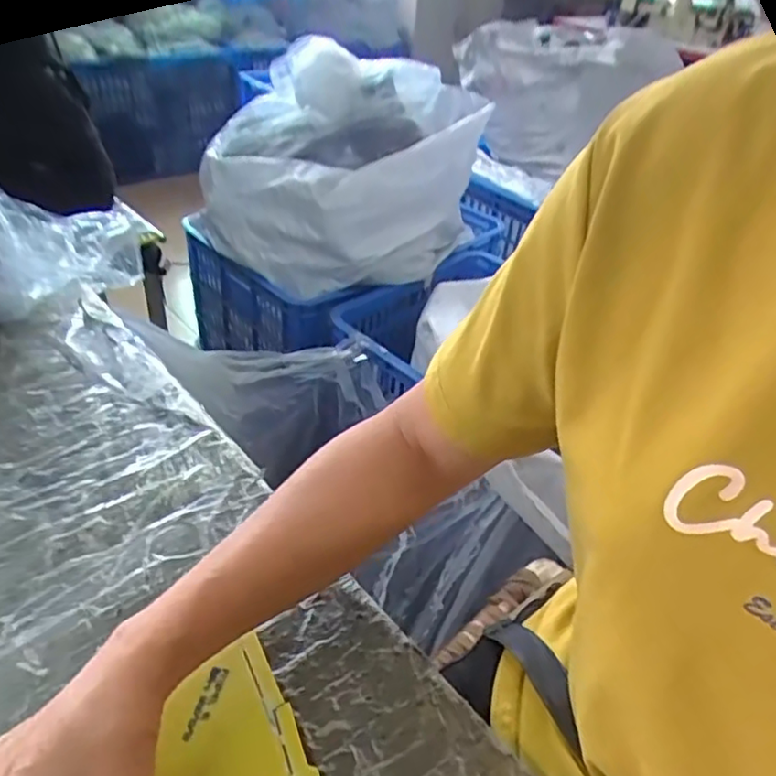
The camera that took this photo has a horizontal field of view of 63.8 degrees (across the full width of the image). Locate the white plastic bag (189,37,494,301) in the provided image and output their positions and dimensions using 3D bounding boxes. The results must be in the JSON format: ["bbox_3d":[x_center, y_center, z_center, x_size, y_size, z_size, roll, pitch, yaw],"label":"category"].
[{"bbox_3d":[-0.083,-0.400,1.107,0.492,0.328,0.328,-1,38,-10],"label":"white plastic bag"}]

